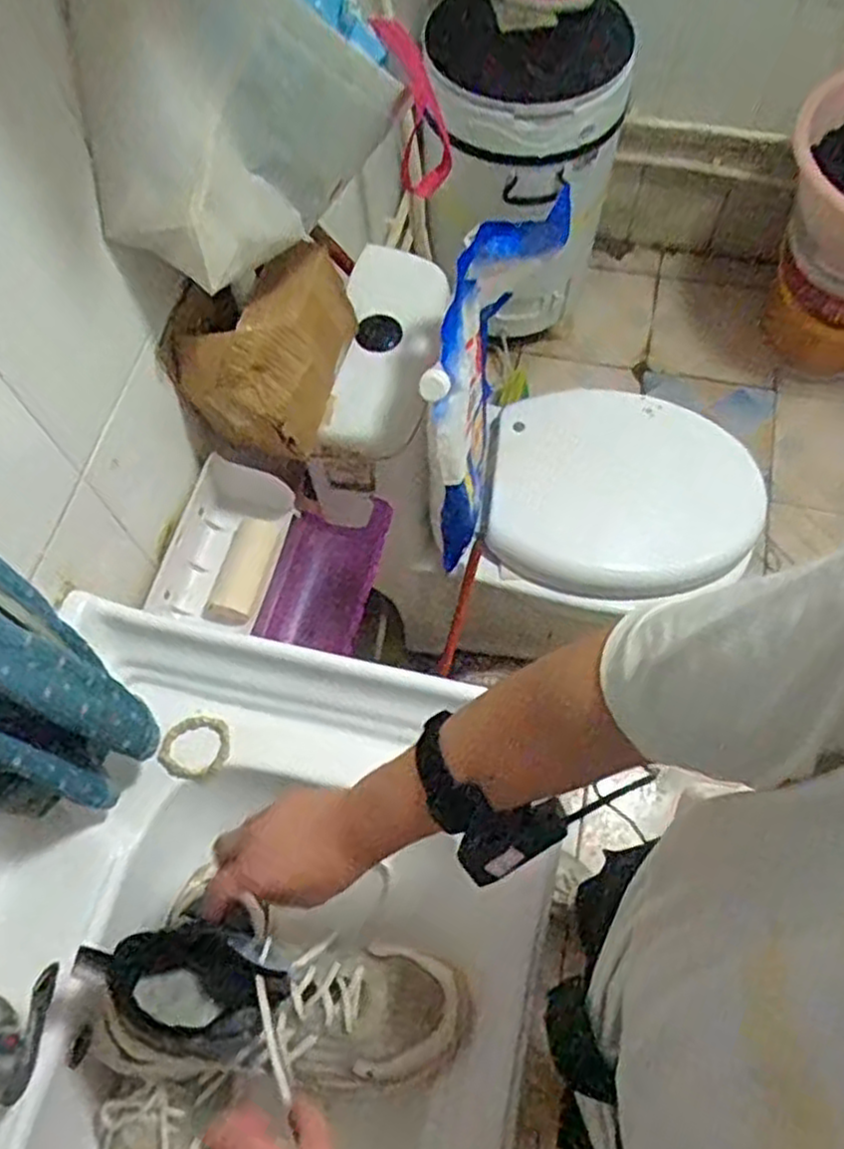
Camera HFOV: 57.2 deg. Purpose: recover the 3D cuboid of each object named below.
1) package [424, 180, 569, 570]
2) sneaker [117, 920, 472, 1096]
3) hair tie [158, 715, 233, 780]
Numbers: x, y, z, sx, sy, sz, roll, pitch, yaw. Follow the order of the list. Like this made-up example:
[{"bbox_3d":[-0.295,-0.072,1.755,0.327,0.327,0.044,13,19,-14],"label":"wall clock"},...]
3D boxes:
[{"bbox_3d":[0.083,-0.244,1.015,0.087,0.426,0.335,21,68,11],"label":"package"},{"bbox_3d":[-0.098,0.324,0.588,0.262,0.114,0.090,7,66,4],"label":"sneaker"},{"bbox_3d":[-0.204,0.157,0.704,0.056,0.016,0.059,-1,65,2],"label":"hair tie"}]

